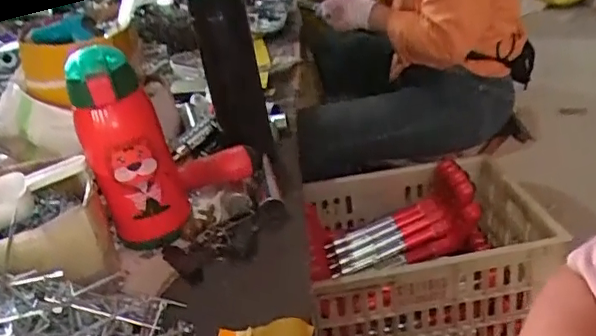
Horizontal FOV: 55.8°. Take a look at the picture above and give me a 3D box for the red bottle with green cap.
[{"bbox_3d":[-0.169,-0.024,0.561,0.081,0.180,0.066,-20,30,-23],"label":"red bottle with green cap"}]

